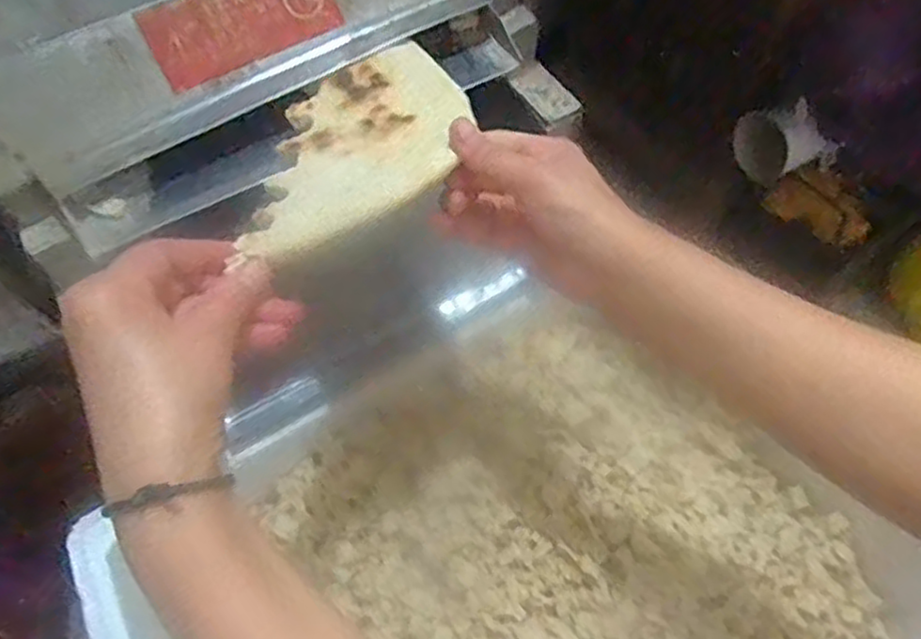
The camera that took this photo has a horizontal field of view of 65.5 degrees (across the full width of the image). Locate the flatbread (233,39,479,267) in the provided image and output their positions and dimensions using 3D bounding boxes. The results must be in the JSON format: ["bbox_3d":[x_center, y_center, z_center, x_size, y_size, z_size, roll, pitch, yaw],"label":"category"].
[{"bbox_3d":[-0.064,-0.103,0.412,0.151,0.010,0.122,-31,55,-12],"label":"flatbread"}]

